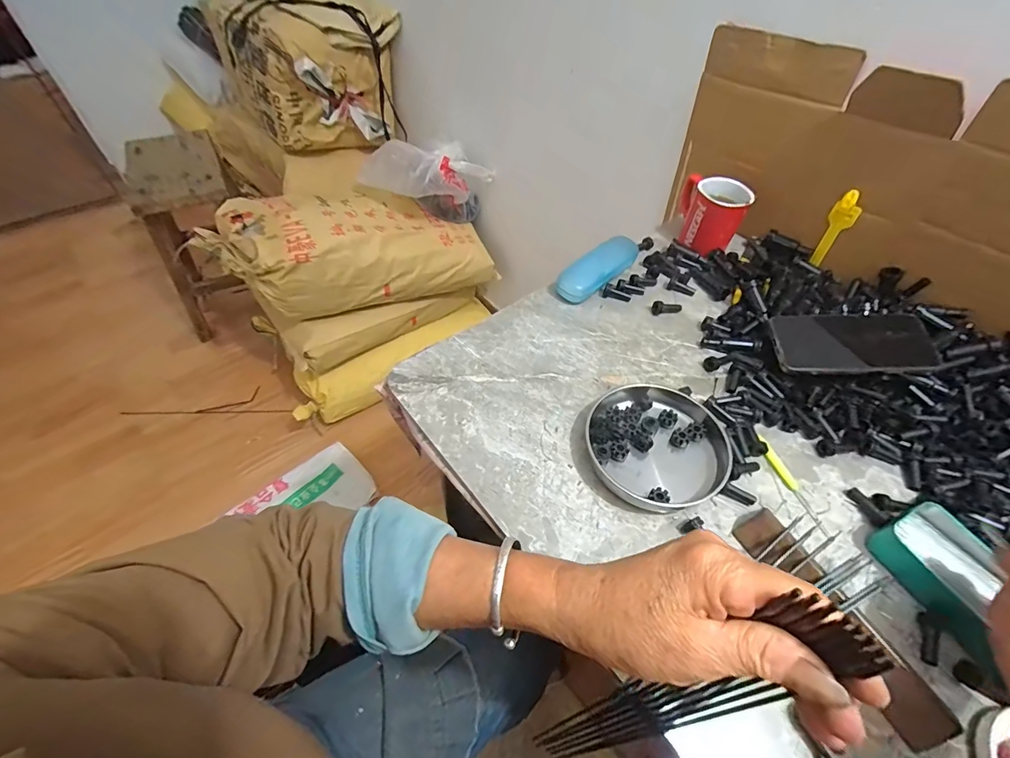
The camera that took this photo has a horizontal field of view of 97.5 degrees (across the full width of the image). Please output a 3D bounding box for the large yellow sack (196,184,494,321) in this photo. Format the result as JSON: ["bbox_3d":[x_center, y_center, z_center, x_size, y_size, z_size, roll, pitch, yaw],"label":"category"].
[{"bbox_3d":[-0.366,-0.326,1.160,0.662,0.213,0.236,-7,52,-28],"label":"large yellow sack"}]

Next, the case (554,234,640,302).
[{"bbox_3d":[0.134,-0.157,0.613,0.144,0.037,0.045,-36,62,-26],"label":"case"}]

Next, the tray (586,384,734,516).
[{"bbox_3d":[0.156,0.061,0.452,0.135,0.032,0.145,2,52,-2],"label":"tray"}]

